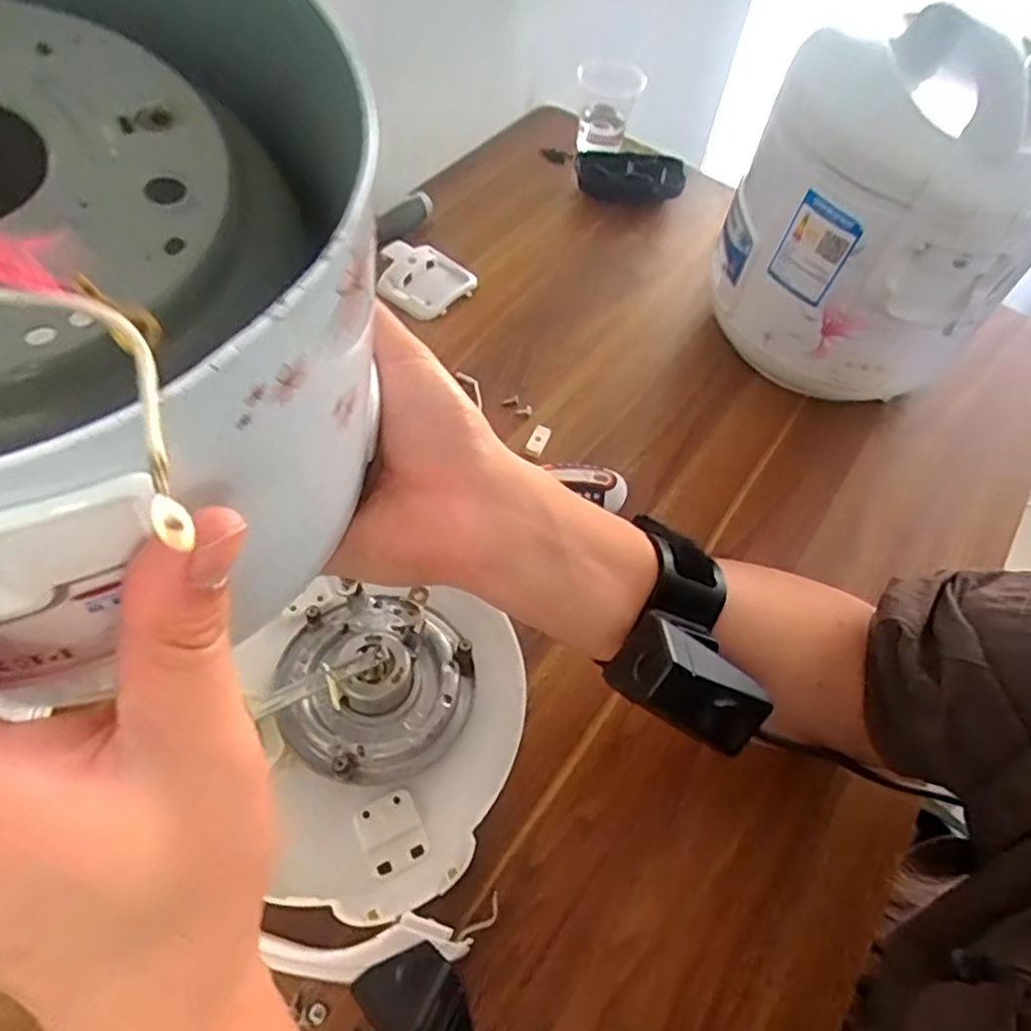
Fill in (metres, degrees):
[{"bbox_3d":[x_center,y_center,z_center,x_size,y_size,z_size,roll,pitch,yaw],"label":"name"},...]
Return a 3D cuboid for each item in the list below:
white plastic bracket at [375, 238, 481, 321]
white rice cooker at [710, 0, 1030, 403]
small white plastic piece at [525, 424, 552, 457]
[{"bbox_3d":[-0.083,-0.211,0.597,0.077,0.022,0.073,32,60,15],"label":"white plastic bracket"},{"bbox_3d":[0.262,-0.215,0.508,0.190,0.224,0.201,18,58,7],"label":"white rice cooker"},{"bbox_3d":[0.017,-0.056,0.510,0.015,0.007,0.029,19,58,7],"label":"small white plastic piece"}]

